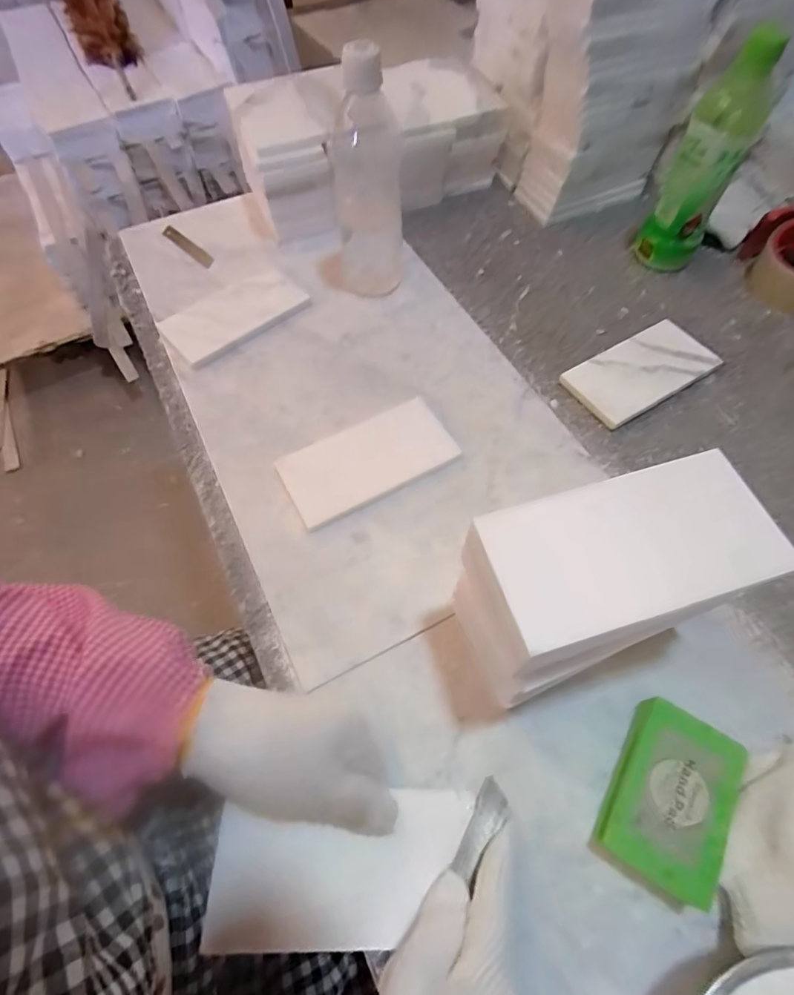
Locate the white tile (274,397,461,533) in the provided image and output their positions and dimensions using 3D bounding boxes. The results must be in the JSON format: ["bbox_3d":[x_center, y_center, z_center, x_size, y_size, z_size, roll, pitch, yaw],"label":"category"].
[{"bbox_3d":[-0.025,-0.032,0.428,0.144,0.011,0.071,-25,64,-16],"label":"white tile"}]

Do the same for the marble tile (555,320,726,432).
[{"bbox_3d":[0.239,-0.124,0.487,0.146,0.013,0.072,-28,64,-17],"label":"marble tile"}]

